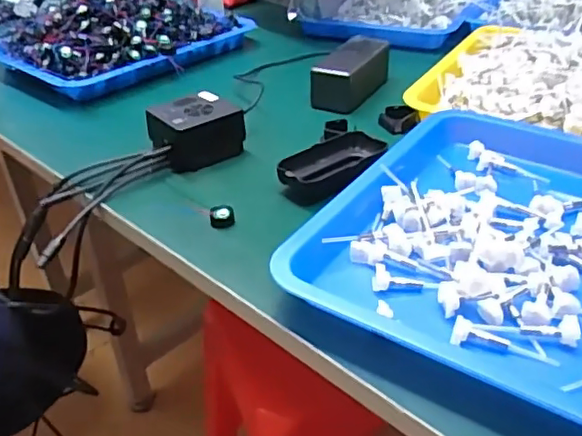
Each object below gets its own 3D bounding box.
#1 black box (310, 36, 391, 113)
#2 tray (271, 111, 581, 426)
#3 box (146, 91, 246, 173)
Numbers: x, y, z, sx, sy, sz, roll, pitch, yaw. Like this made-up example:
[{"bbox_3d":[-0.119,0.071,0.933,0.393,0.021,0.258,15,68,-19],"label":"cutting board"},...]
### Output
[{"bbox_3d":[0.075,-0.179,0.738,0.056,0.049,0.131,16,39,24],"label":"black box"},{"bbox_3d":[0.171,0.010,0.464,0.260,0.034,0.318,20,40,29],"label":"tray"},{"bbox_3d":[-0.097,-0.092,0.619,0.084,0.048,0.064,-23,40,-27],"label":"box"}]

